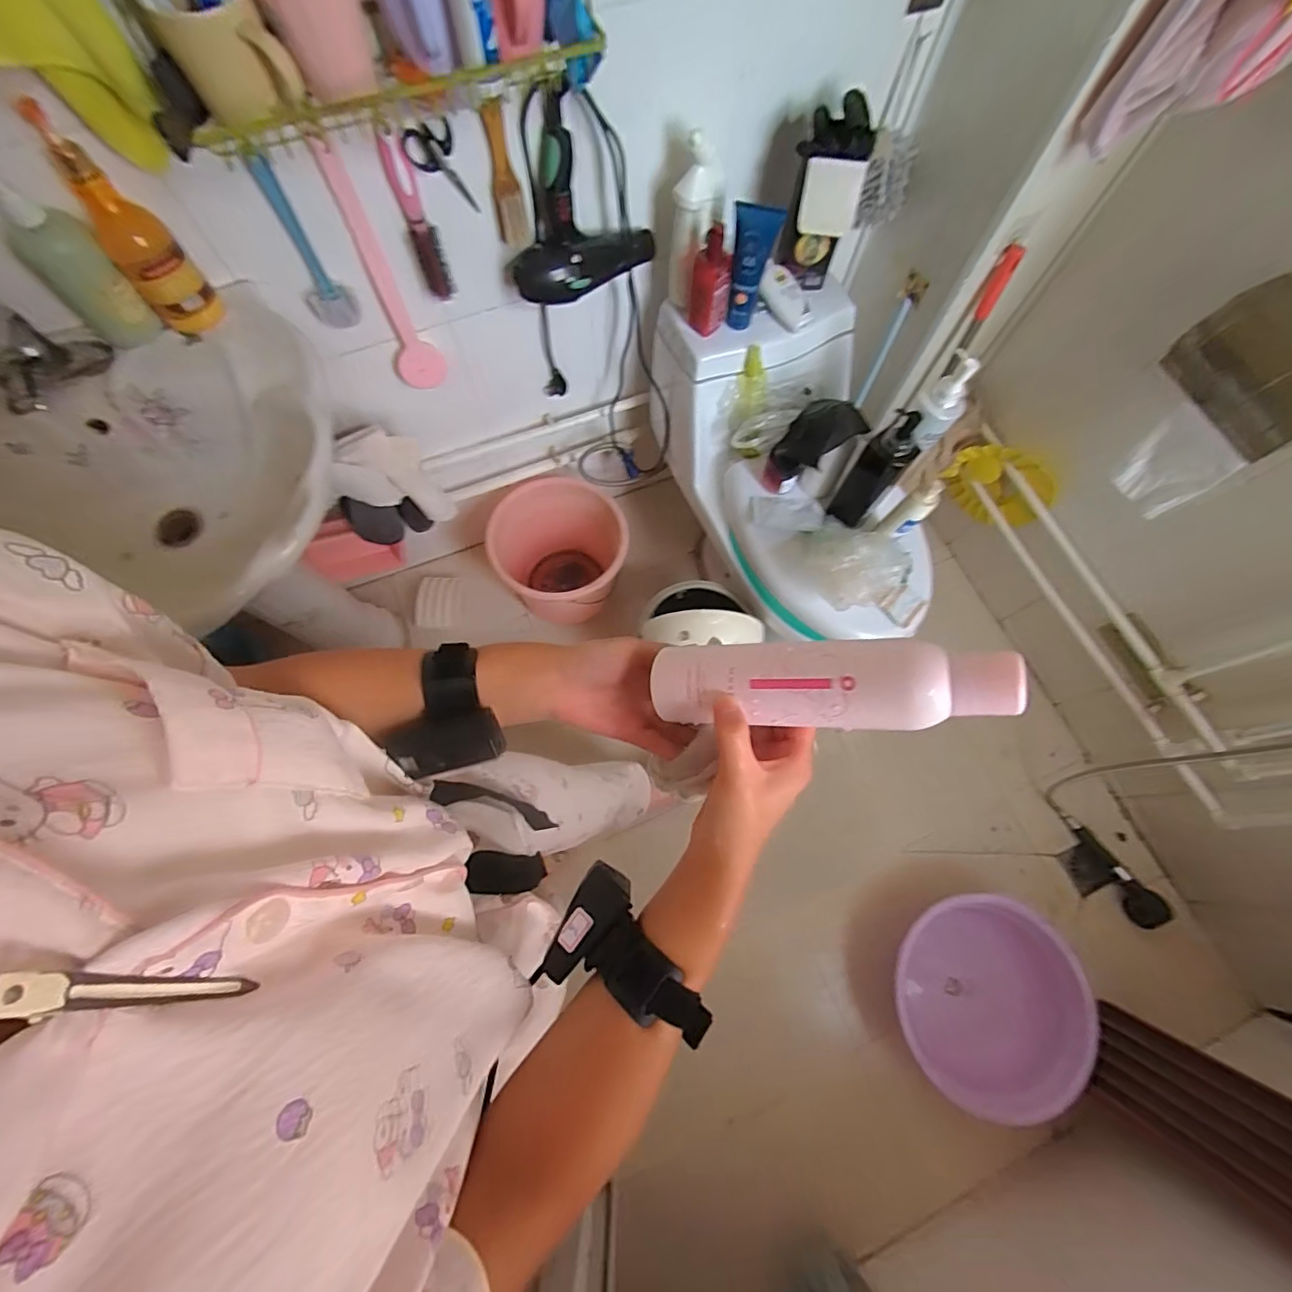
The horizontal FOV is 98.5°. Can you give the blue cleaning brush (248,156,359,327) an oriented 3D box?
[{"bbox_3d":[-0.431,-0.492,0.700,0.058,0.222,0.037,-23,74,-8],"label":"blue cleaning brush"}]

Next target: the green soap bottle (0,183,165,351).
[{"bbox_3d":[-0.627,-0.415,0.610,0.056,0.158,0.072,40,75,11],"label":"green soap bottle"}]

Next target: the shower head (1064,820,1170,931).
[{"bbox_3d":[1.075,0.511,1.275,0.075,0.043,0.256,-22,61,-8],"label":"shower head"}]

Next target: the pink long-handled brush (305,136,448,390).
[{"bbox_3d":[-0.370,-0.506,0.791,0.070,0.345,0.045,-36,76,-12],"label":"pink long-handled brush"}]

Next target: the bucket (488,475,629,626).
[{"bbox_3d":[-0.176,-0.191,1.364,0.307,0.342,0.302,0,72,-1],"label":"bucket"}]

